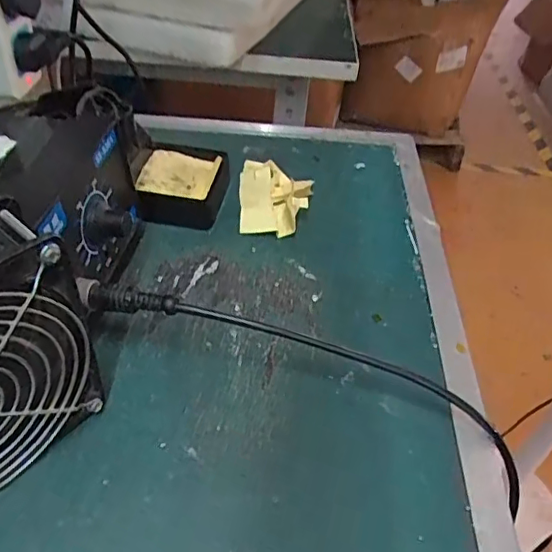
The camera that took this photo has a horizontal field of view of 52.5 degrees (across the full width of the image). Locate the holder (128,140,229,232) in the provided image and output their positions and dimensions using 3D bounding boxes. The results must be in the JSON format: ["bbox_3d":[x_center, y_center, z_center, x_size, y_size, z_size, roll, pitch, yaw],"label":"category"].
[{"bbox_3d":[-0.073,-0.068,0.422,0.067,0.024,0.081,6,43,0],"label":"holder"}]

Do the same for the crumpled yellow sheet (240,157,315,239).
[{"bbox_3d":[0.000,-0.060,0.429,0.054,0.019,0.071,2,44,-4],"label":"crumpled yellow sheet"}]

